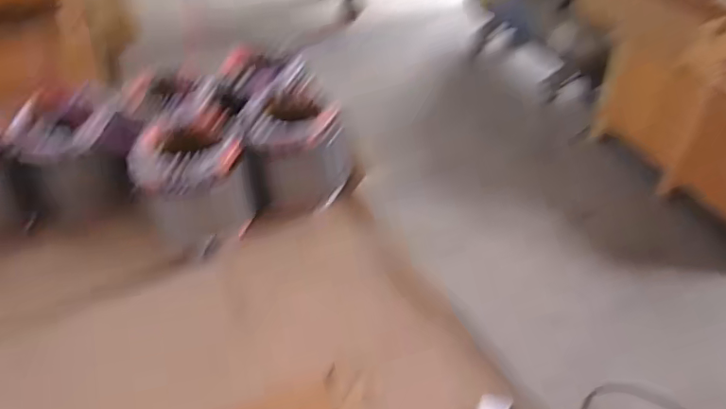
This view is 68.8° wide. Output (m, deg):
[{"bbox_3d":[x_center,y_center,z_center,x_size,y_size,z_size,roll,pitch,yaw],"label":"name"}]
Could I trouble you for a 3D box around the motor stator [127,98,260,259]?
[{"bbox_3d":[-0.260,-0.044,0.818,0.147,0.173,0.166,-22,46,-19],"label":"motor stator"}]

